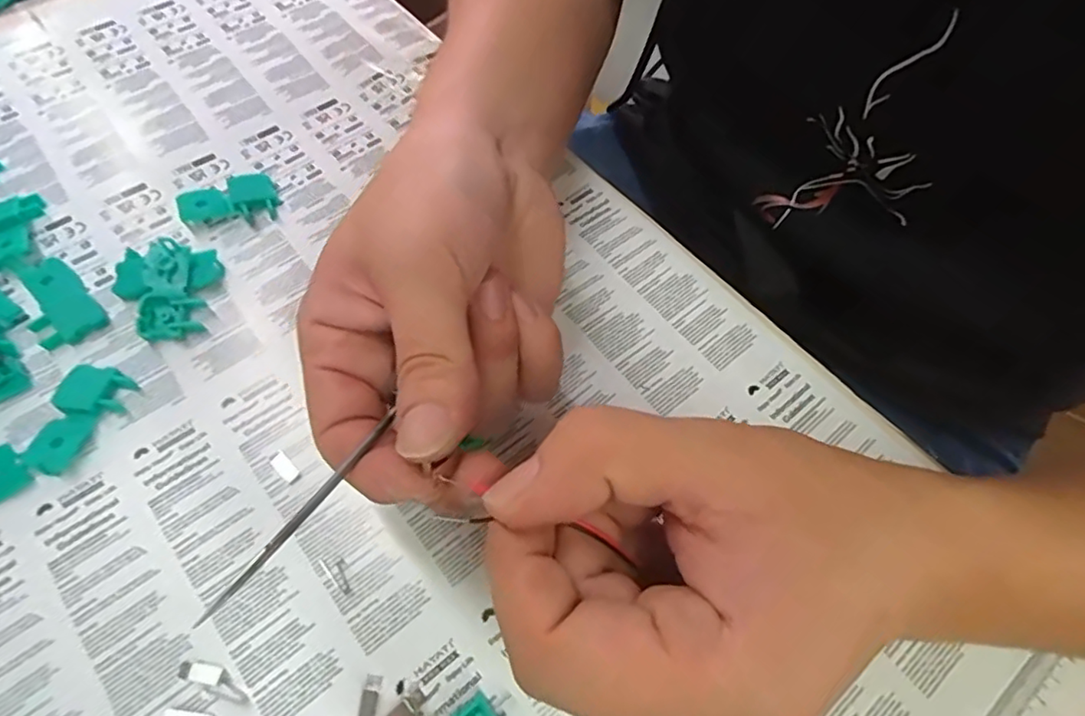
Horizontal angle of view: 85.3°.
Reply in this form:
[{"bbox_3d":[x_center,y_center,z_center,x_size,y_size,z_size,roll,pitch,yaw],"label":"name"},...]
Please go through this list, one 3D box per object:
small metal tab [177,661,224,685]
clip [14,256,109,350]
[{"bbox_3d":[-0.113,0.103,0.193,0.015,0.004,0.005,10,62,2],"label":"small metal tab"},{"bbox_3d":[-0.210,-0.026,0.252,0.046,0.004,0.025,41,67,17],"label":"clip"}]

